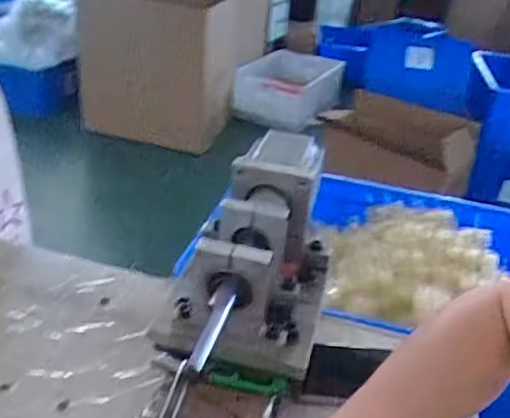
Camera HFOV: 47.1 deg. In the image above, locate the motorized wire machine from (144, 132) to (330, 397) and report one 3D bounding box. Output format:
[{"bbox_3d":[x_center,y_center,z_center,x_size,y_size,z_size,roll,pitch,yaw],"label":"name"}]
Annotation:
[{"bbox_3d":[0.004,0.048,0.571,0.143,0.151,0.327,9,30,7],"label":"motorized wire machine"}]

